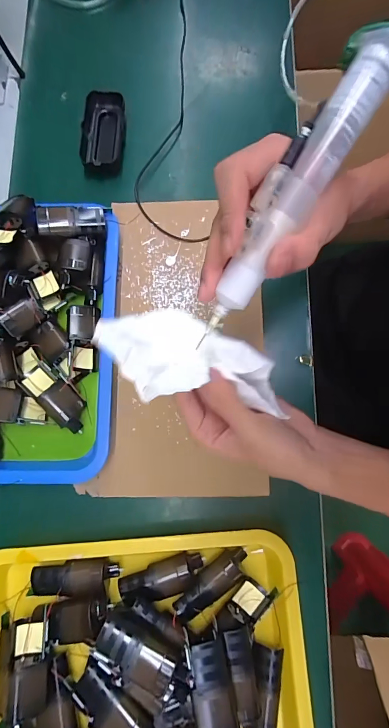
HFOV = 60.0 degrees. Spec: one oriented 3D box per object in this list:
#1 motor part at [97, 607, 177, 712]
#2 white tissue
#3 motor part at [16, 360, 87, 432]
[{"bbox_3d":[-0.056,0.276,0.321,0.083,0.034,0.047,30,81,5],"label":"motor part"},{"bbox_3d":[-0.004,-0.002,0.236,0.139,0.056,0.060,16,79,0],"label":"white tissue"},{"bbox_3d":[-0.156,0.038,0.383,0.087,0.025,0.036,44,83,7],"label":"motor part"}]

